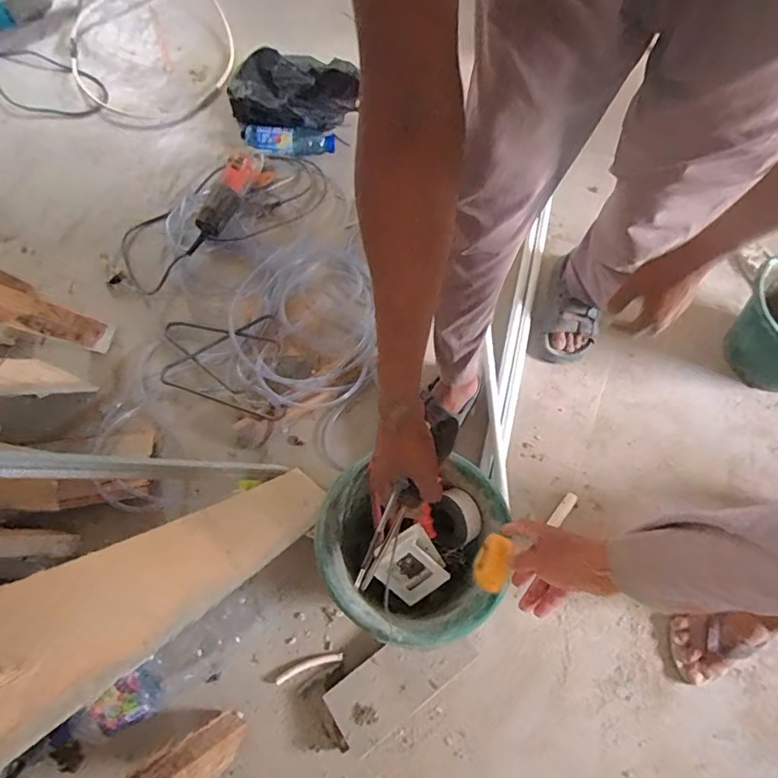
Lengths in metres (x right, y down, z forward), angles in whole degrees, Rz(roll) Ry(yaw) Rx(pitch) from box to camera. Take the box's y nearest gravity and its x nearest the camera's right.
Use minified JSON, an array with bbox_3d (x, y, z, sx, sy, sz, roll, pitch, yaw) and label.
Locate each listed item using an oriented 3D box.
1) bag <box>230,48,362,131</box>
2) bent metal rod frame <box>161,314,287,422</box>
[{"bbox_3d":[-0.230,-0.726,1.200,0.291,0.120,0.175,-18,67,-12],"label":"bag"},{"bbox_3d":[-0.325,-0.041,0.954,0.221,0.036,0.246,-7,65,-7],"label":"bent metal rod frame"}]

